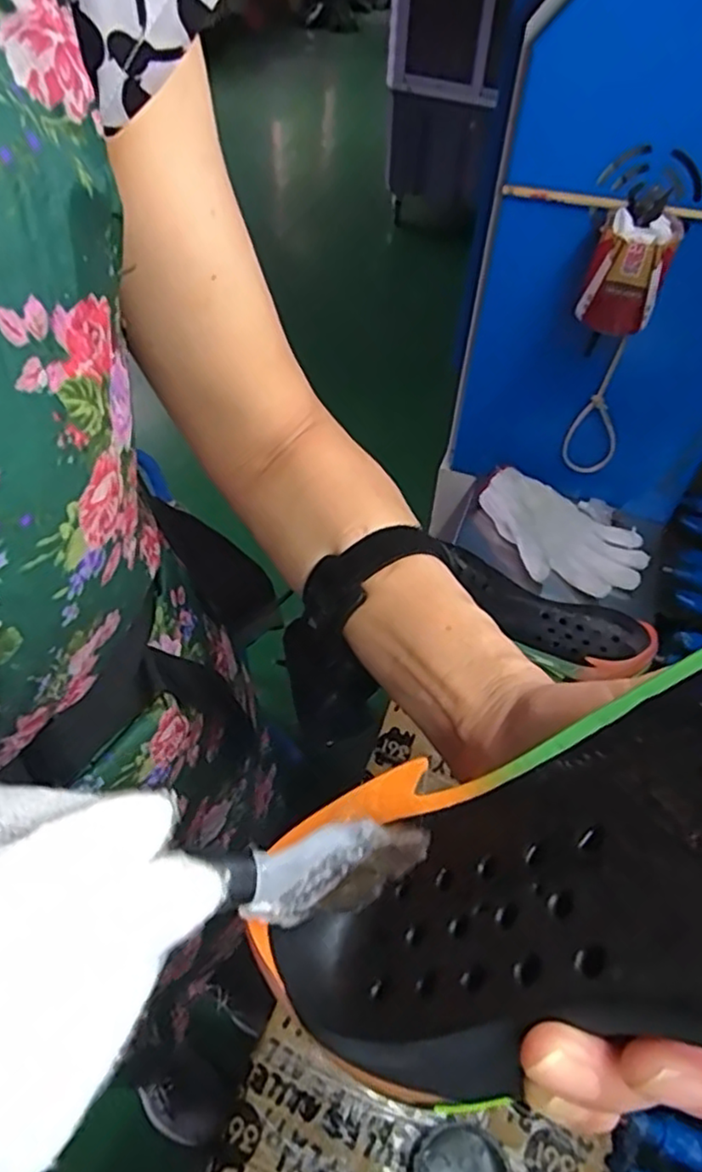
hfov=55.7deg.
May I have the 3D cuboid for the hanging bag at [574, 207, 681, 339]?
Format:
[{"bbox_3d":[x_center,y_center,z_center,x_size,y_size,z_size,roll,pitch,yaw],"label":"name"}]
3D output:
[{"bbox_3d":[0.247,-0.278,0.596,0.064,0.086,0.050,24,54,16],"label":"hanging bag"}]

